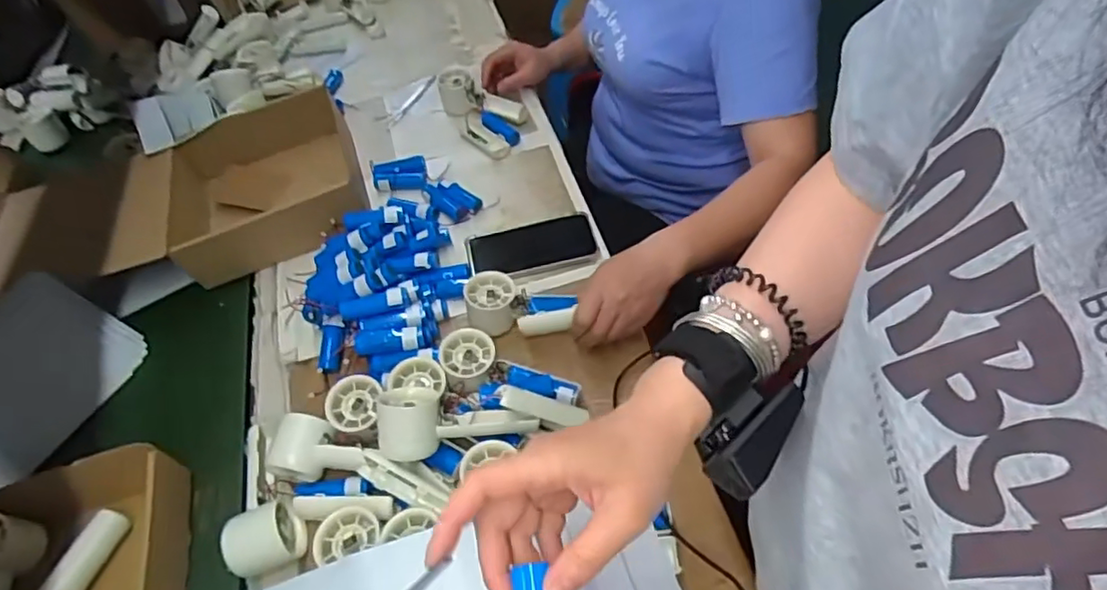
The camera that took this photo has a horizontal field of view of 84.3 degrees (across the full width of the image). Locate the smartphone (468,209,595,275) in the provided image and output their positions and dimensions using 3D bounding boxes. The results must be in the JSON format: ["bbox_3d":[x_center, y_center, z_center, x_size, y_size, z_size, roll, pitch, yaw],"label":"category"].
[{"bbox_3d":[-0.029,-0.066,0.775,0.159,0.016,0.083,-11,53,-5],"label":"smartphone"}]

